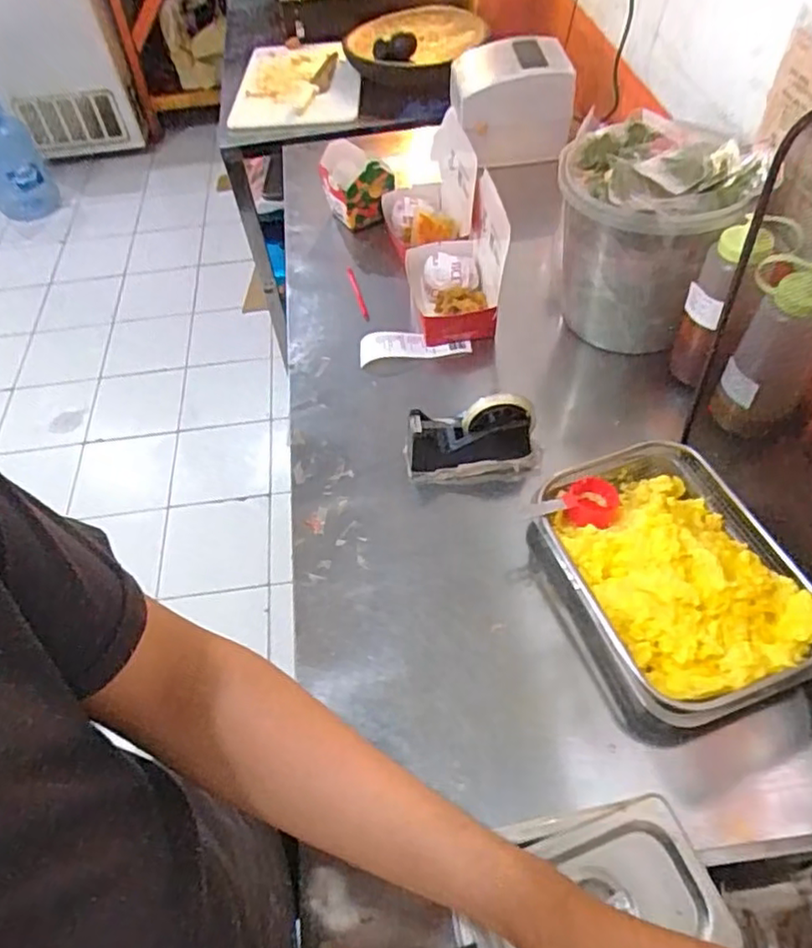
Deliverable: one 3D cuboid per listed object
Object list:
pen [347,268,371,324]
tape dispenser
[{"bbox_3d":[-0.081,-0.307,1.098,0.015,0.011,0.138,-15,53,-6],"label":"pen"},{"bbox_3d":[0.084,-0.048,0.828,0.173,0.100,0.067,1,53,6],"label":"tape dispenser"}]

